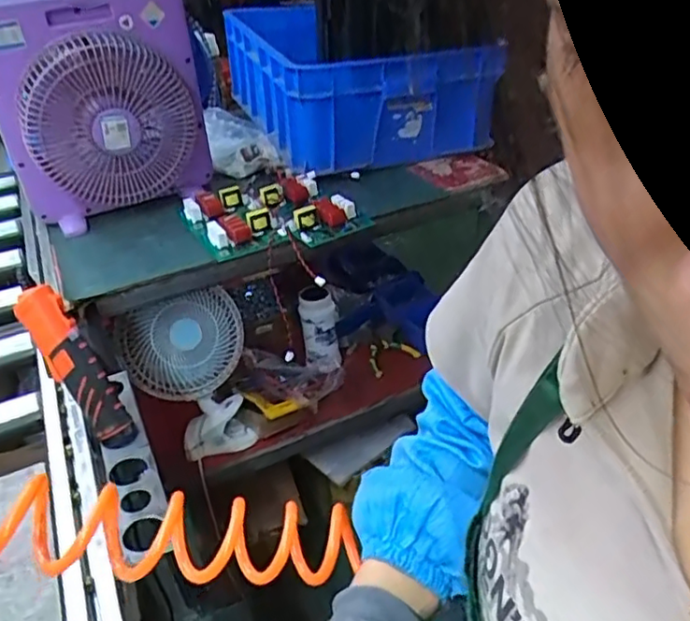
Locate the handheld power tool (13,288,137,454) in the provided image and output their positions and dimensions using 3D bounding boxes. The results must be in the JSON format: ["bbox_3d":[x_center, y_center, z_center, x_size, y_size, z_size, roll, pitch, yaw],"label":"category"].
[{"bbox_3d":[-0.294,0.063,0.675,0.033,0.191,0.043,-11,22,42],"label":"handheld power tool"}]

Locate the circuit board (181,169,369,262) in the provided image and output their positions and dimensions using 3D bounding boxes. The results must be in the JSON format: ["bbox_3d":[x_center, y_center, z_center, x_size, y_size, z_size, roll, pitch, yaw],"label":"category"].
[{"bbox_3d":[-0.114,-0.159,1.011,0.266,0.042,0.193,-18,35,-18],"label":"circuit board"}]

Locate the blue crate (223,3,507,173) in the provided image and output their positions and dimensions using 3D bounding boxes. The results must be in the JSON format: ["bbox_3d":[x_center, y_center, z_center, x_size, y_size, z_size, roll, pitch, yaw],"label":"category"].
[{"bbox_3d":[-0.001,-0.506,1.346,0.402,0.193,0.588,-16,35,-16],"label":"blue crate"}]

